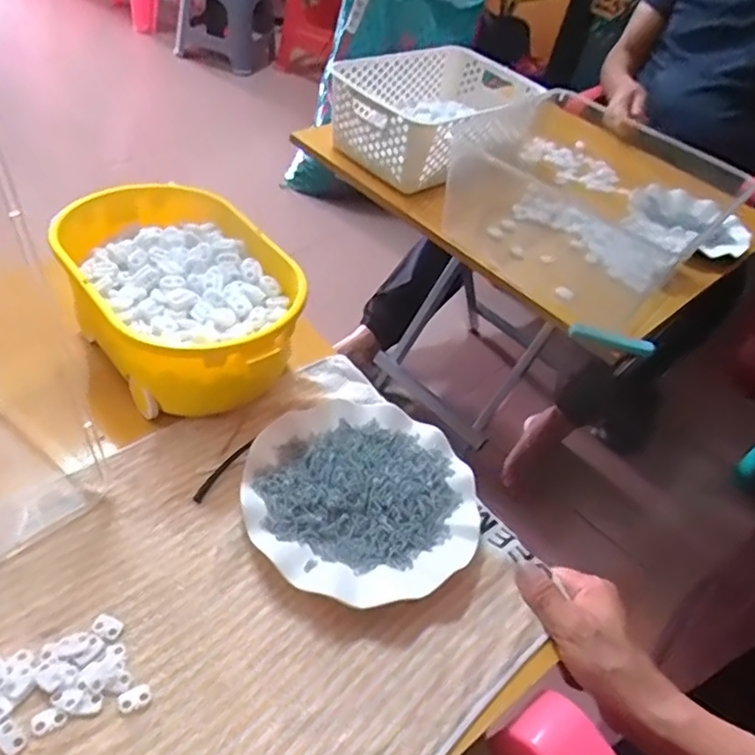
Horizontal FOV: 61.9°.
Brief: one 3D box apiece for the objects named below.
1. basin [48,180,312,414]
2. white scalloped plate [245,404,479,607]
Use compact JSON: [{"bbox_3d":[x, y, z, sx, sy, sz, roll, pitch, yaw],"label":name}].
[{"bbox_3d":[-0.177,-0.066,0.573,0.169,0.101,0.250,-27,59,-35],"label":"basin"},{"bbox_3d":[-0.012,0.091,0.510,0.182,0.030,0.178,8,45,-8],"label":"white scalloped plate"}]

